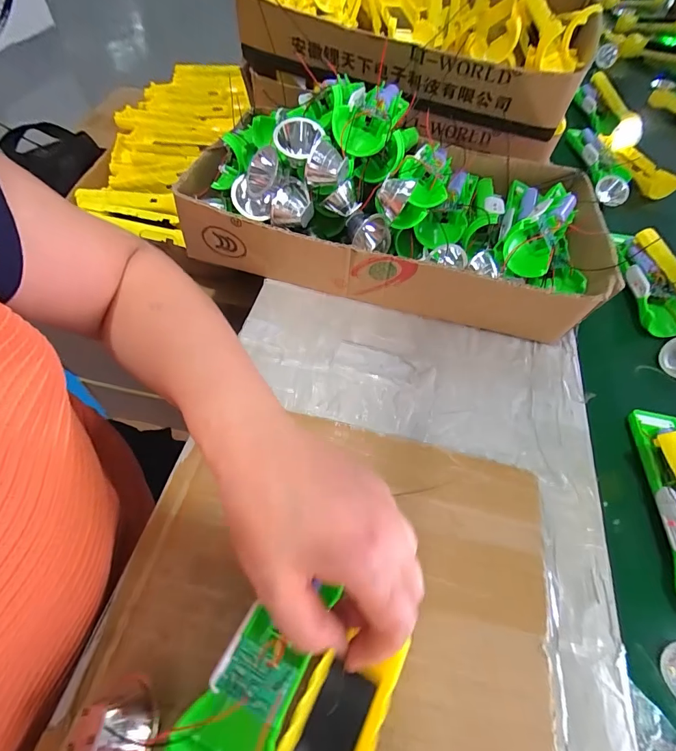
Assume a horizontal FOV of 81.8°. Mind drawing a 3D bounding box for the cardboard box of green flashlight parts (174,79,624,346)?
[{"bbox_3d":[0.065,-0.195,0.418,0.414,0.138,0.227,15,56,5],"label":"cardboard box of green flashlight parts"}]

